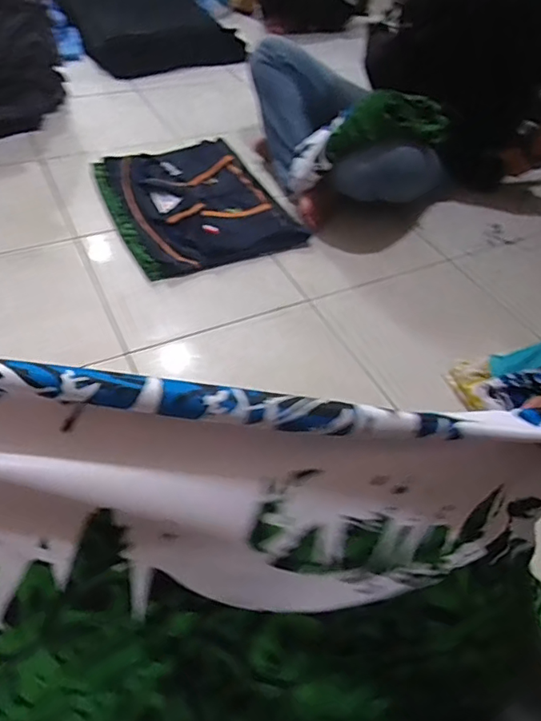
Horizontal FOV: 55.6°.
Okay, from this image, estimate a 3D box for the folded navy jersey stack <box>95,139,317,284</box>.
[{"bbox_3d":[-0.197,-0.418,1.340,0.416,0.034,0.543,-18,52,-19],"label":"folded navy jersey stack"}]

